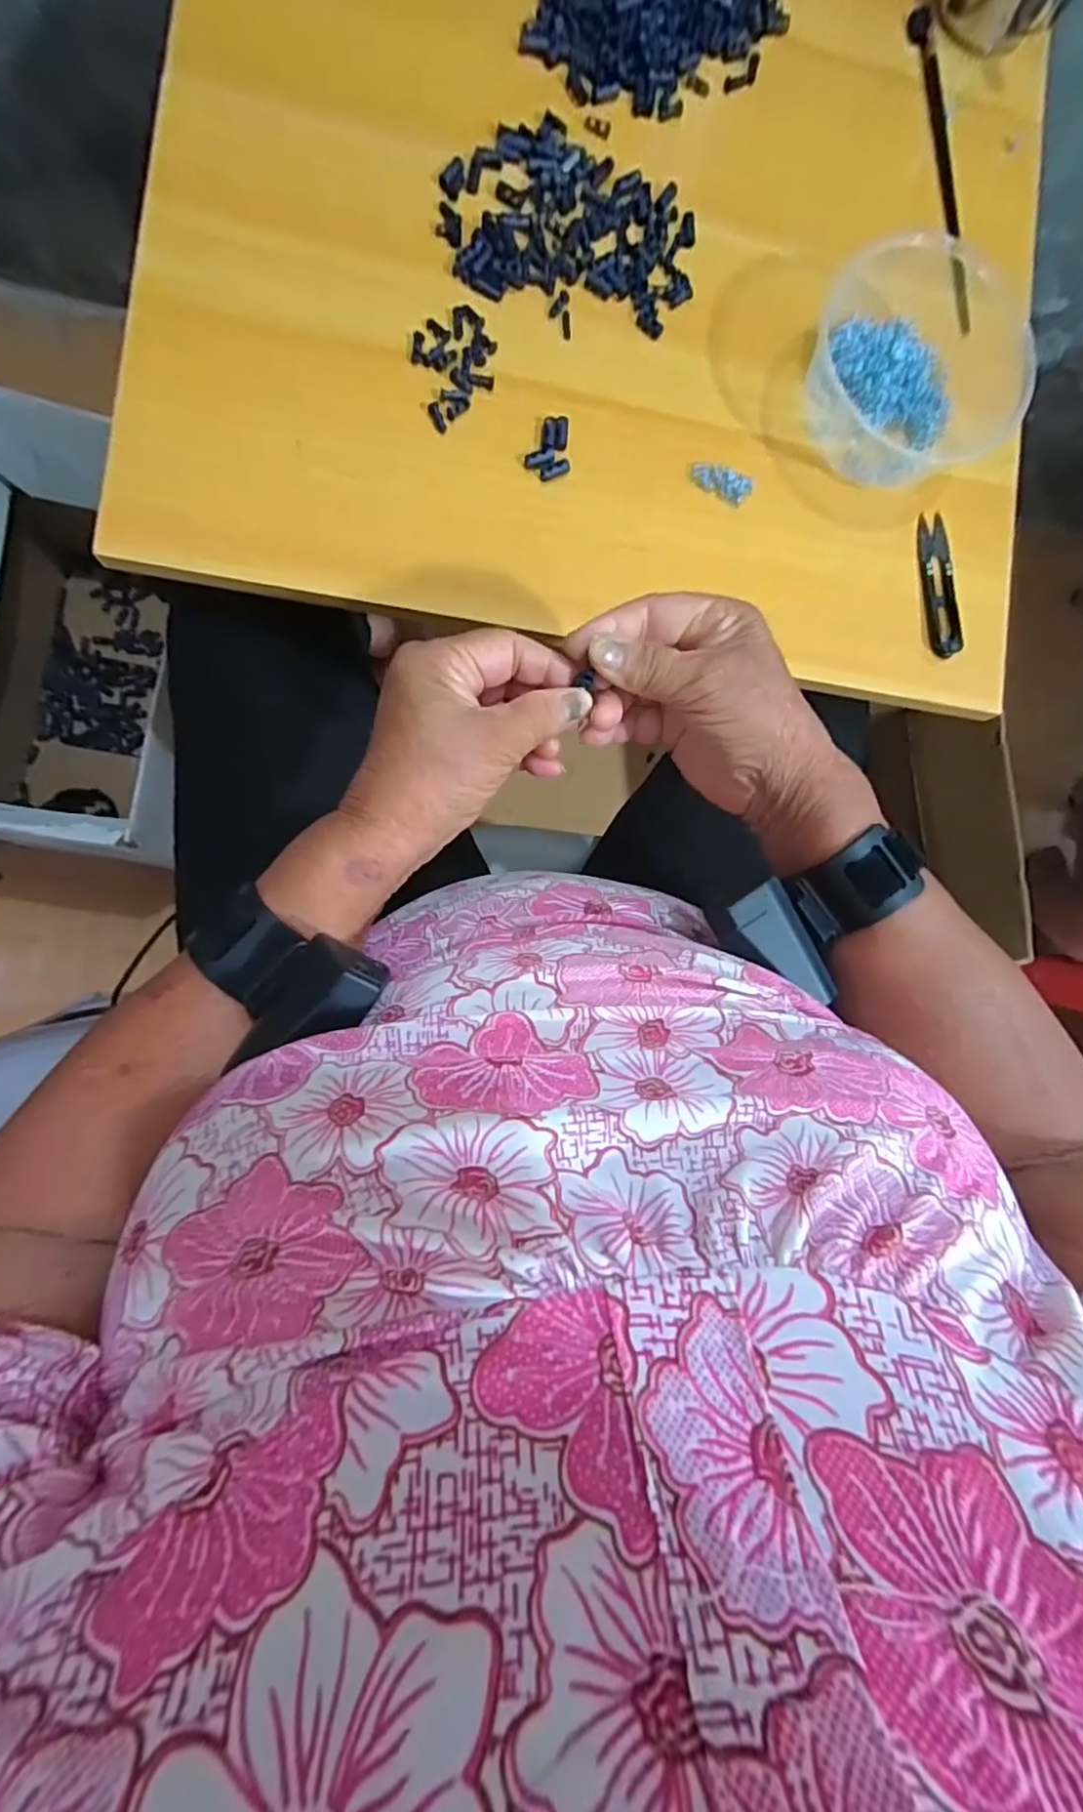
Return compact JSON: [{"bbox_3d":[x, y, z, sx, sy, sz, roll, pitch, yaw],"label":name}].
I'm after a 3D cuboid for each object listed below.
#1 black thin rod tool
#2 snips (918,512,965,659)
[{"bbox_3d":[0.289,-0.536,0.451,0.019,0.007,0.239,-8,89,-9],"label":"black thin rod tool"},{"bbox_3d":[0.284,-0.229,0.446,0.025,0.005,0.102,-2,88,-9],"label":"snips"}]

